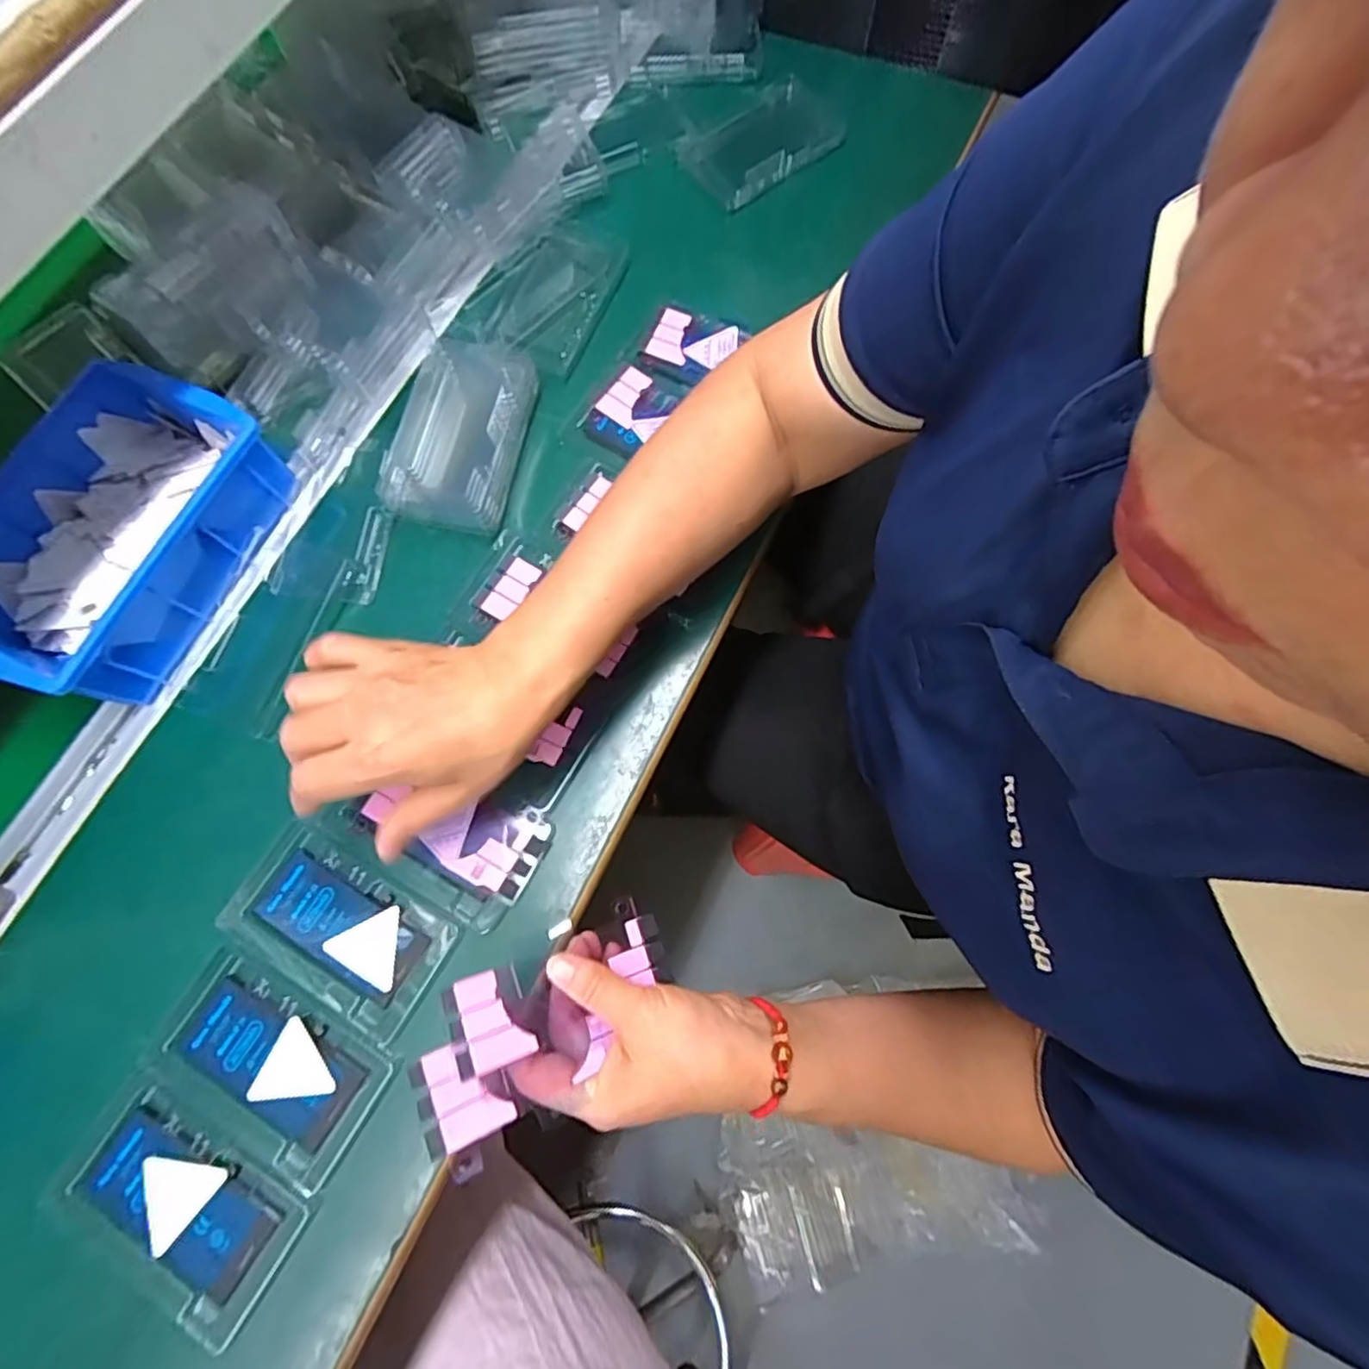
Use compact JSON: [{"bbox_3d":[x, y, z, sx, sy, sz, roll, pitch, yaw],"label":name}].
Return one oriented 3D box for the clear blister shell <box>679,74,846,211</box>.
[{"bbox_3d":[0.066,-0.458,0.546,0.131,0.013,0.082,-38,78,-10],"label":"clear blister shell"}]

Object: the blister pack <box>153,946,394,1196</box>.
[{"bbox_3d":[-0.230,0.208,0.361,0.125,0.006,0.069,32,77,8],"label":"blister pack"}]

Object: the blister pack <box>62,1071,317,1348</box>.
[{"bbox_3d":[-0.262,0.271,0.342,0.121,0.004,0.068,34,77,8],"label":"blister pack"}]

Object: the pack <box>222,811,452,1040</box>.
[{"bbox_3d":[-0.201,0.136,0.381,0.130,0.006,0.084,30,76,7],"label":"pack"}]

